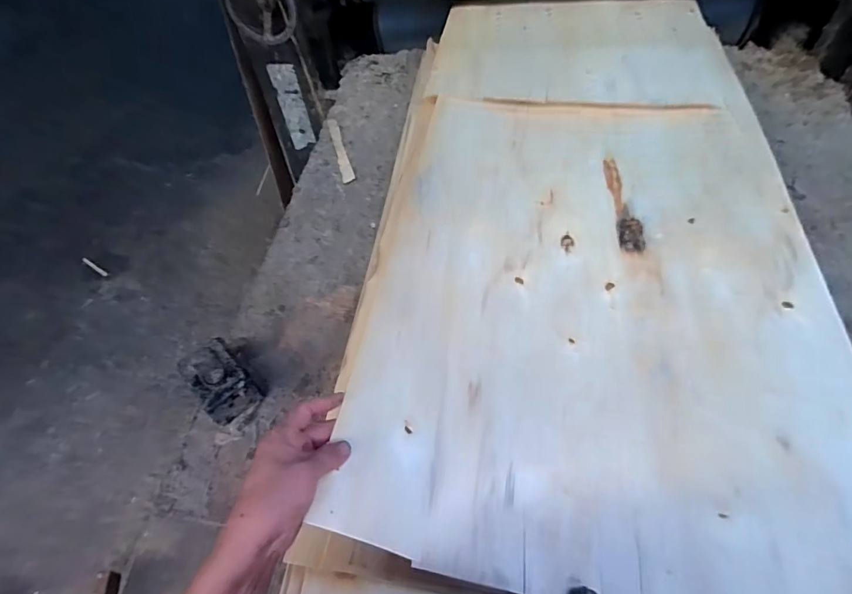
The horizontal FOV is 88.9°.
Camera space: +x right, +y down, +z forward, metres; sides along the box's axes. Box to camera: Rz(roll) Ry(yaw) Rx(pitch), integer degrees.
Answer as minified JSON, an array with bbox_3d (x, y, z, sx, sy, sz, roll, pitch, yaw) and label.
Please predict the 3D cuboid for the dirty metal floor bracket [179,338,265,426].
[{"bbox_3d":[-0.305,0.124,0.652,0.080,0.072,0.113,-39,58,-22],"label":"dirty metal floor bracket"}]

